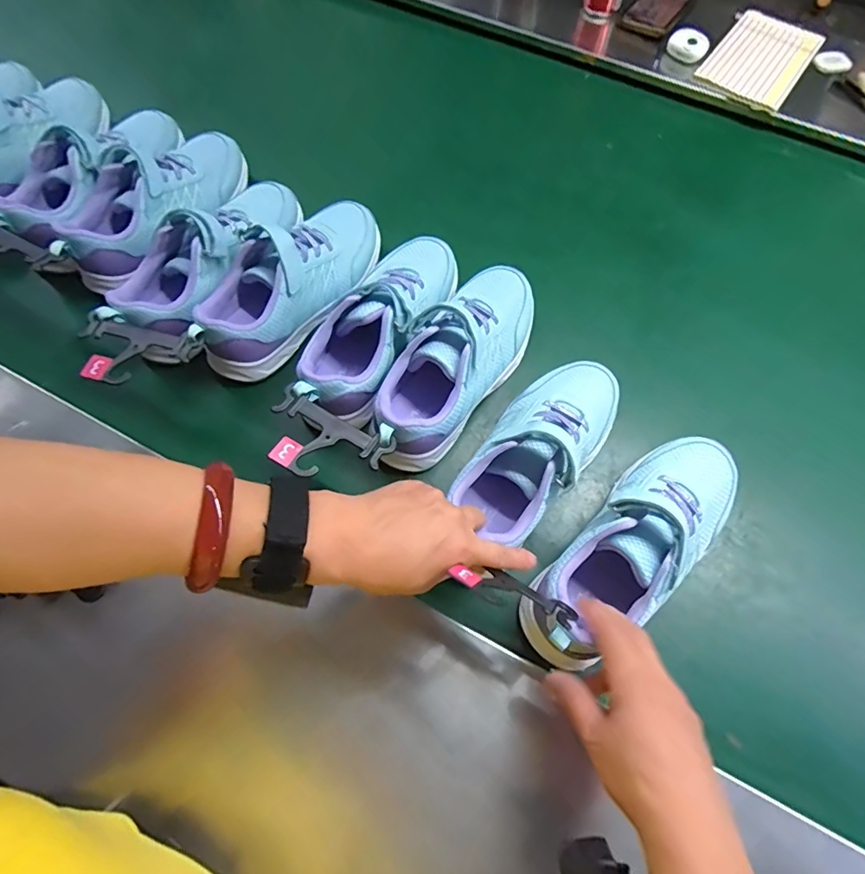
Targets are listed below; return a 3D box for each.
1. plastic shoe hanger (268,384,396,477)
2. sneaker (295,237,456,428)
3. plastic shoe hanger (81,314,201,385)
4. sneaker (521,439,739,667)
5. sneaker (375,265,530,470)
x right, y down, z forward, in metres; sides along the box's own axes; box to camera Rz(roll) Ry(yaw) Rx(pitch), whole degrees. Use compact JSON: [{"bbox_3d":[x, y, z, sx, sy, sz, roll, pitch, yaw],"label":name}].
[{"bbox_3d":[-0.089,0.004,0.392,0.099,0.014,0.063,24,66,8],"label":"plastic shoe hanger"},{"bbox_3d":[-0.054,-0.106,0.482,0.084,0.086,0.249,29,67,10],"label":"sneaker"},{"bbox_3d":[-0.261,-0.071,0.428,0.095,0.016,0.060,9,65,1],"label":"plastic shoe hanger"},{"bbox_3d":[0.164,0.084,0.392,0.238,0.086,0.085,-34,71,-25],"label":"sneaker"},{"bbox_3d":[0.023,-0.074,0.467,0.082,0.086,0.230,33,68,12],"label":"sneaker"}]

